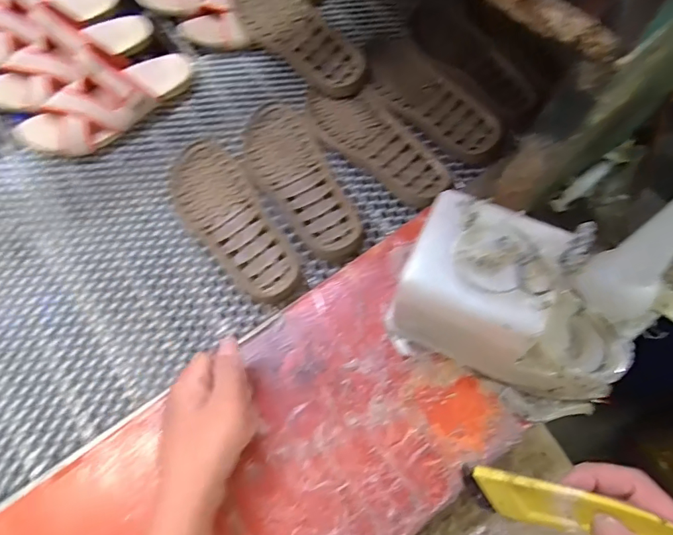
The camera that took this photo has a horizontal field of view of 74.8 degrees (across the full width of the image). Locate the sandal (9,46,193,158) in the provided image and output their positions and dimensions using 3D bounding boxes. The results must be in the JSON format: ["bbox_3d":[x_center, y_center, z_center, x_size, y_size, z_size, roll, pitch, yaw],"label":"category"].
[{"bbox_3d":[-0.305,-0.228,0.588,0.242,0.076,0.091,-37,73,-14],"label":"sandal"}]

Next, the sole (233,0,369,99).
[{"bbox_3d":[-0.058,-0.336,0.630,0.236,0.025,0.084,44,91,6],"label":"sole"}]

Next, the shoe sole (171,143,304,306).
[{"bbox_3d":[-0.136,-0.063,0.546,0.087,0.022,0.250,-30,71,-12],"label":"shoe sole"}]

